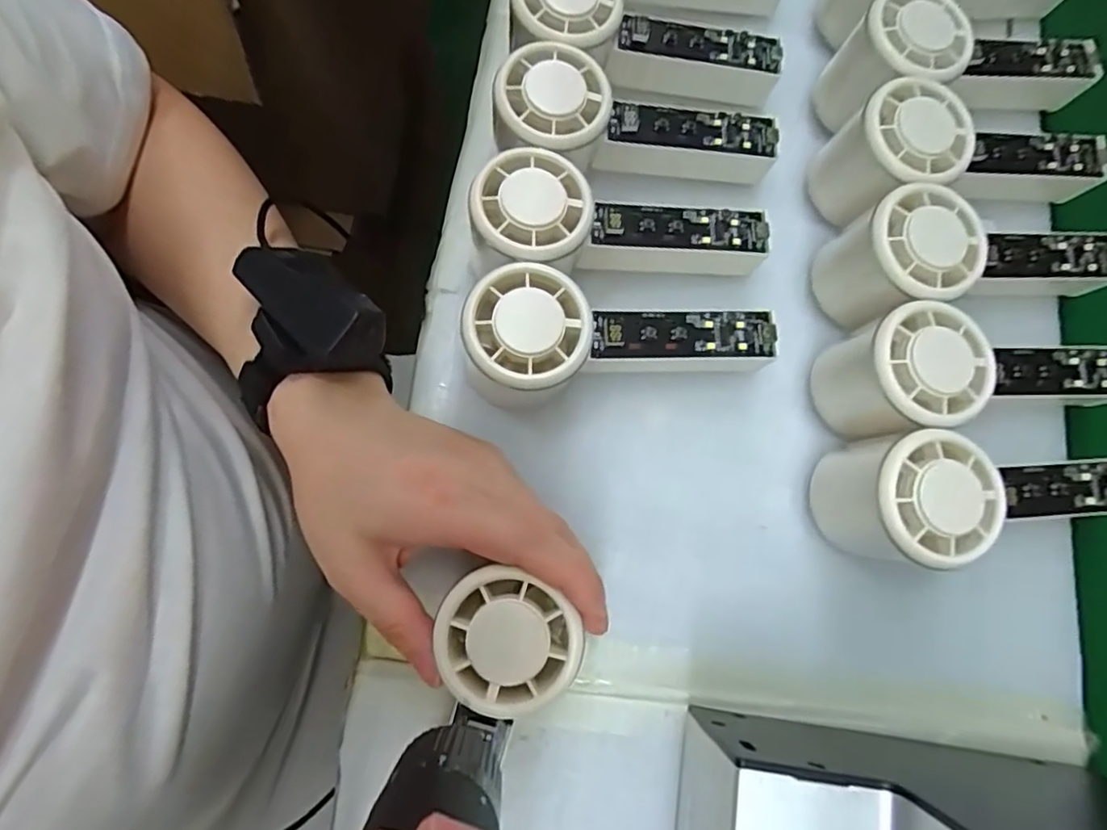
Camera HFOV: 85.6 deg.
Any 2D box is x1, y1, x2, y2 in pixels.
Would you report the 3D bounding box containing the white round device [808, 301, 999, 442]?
[{"bbox_3d":[0.165,-0.017,0.287,0.057,0.059,0.051,-21,77,-6],"label":"white round device"}]

